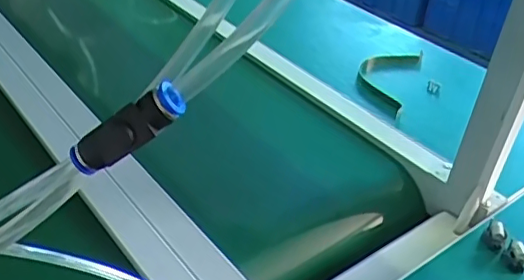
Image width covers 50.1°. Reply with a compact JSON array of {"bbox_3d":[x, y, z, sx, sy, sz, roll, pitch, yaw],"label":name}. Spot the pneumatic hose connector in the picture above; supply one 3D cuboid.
[{"bbox_3d":[-0.051,-0.004,0.210,0.049,0.015,0.012,-33,34,14],"label":"pneumatic hose connector"}]

